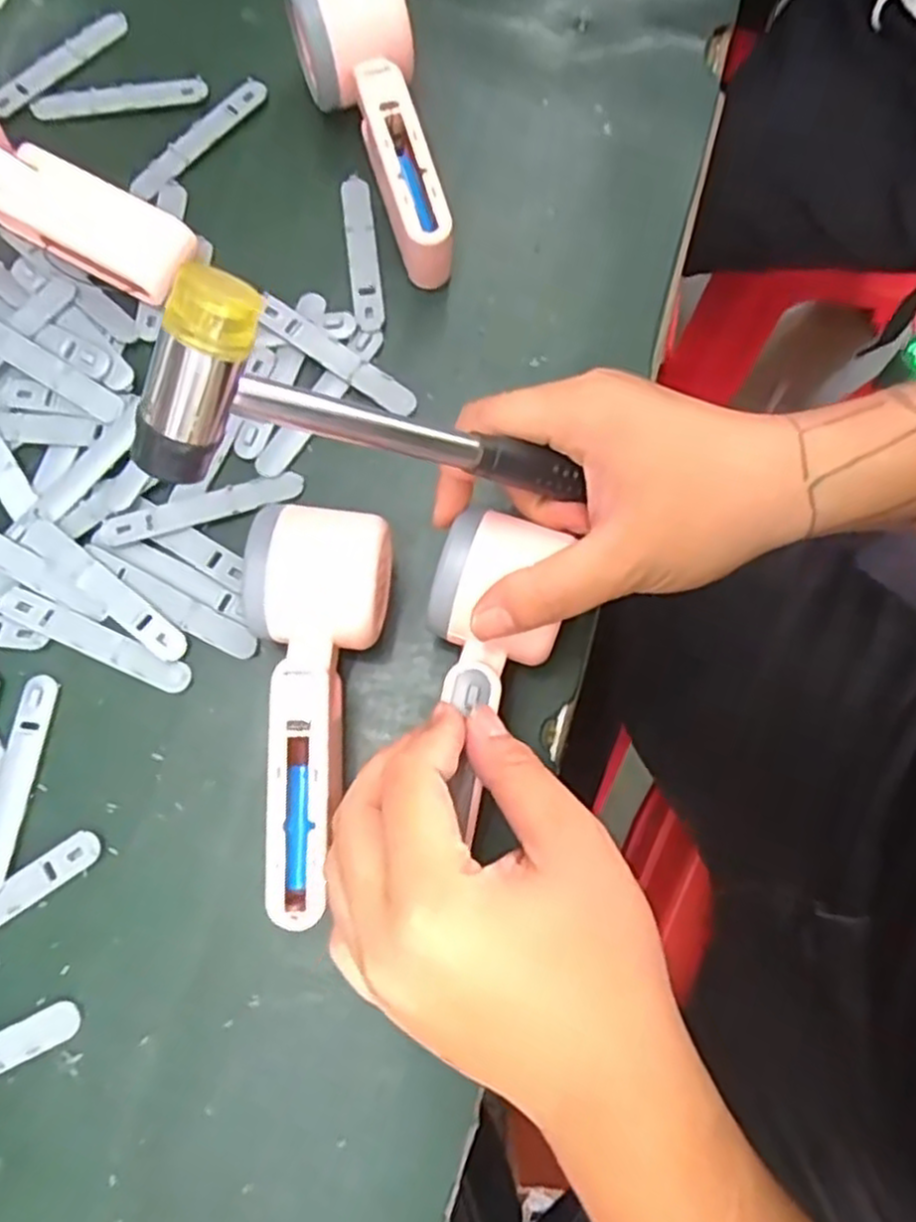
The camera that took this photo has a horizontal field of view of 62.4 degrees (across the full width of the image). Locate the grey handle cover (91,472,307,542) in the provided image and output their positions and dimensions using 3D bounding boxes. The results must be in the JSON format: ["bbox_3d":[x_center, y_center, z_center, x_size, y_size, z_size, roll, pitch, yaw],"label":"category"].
[{"bbox_3d":[-0.119,-0.050,0.359,0.091,0.004,0.014,-14,77,-3],"label":"grey handle cover"}]

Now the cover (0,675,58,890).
[{"bbox_3d":[-0.196,0.076,0.334,0.017,0.005,0.093,7,77,2],"label":"cover"}]

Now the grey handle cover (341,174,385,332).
[{"bbox_3d":[-0.049,-0.185,0.389,0.015,0.005,0.091,-7,77,-1],"label":"grey handle cover"}]

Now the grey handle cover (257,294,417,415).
[{"bbox_3d":[-0.060,-0.126,0.376,0.089,0.004,0.015,33,83,1],"label":"grey handle cover"}]

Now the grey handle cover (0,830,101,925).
[{"bbox_3d":[-0.195,0.126,0.323,0.092,0.004,0.015,-34,79,-7],"label":"grey handle cover"}]

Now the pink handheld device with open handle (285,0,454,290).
[{"bbox_3d":[-0.041,-0.241,0.377,0.055,0.057,0.148,-14,77,-3],"label":"pink handheld device with open handle"}]

